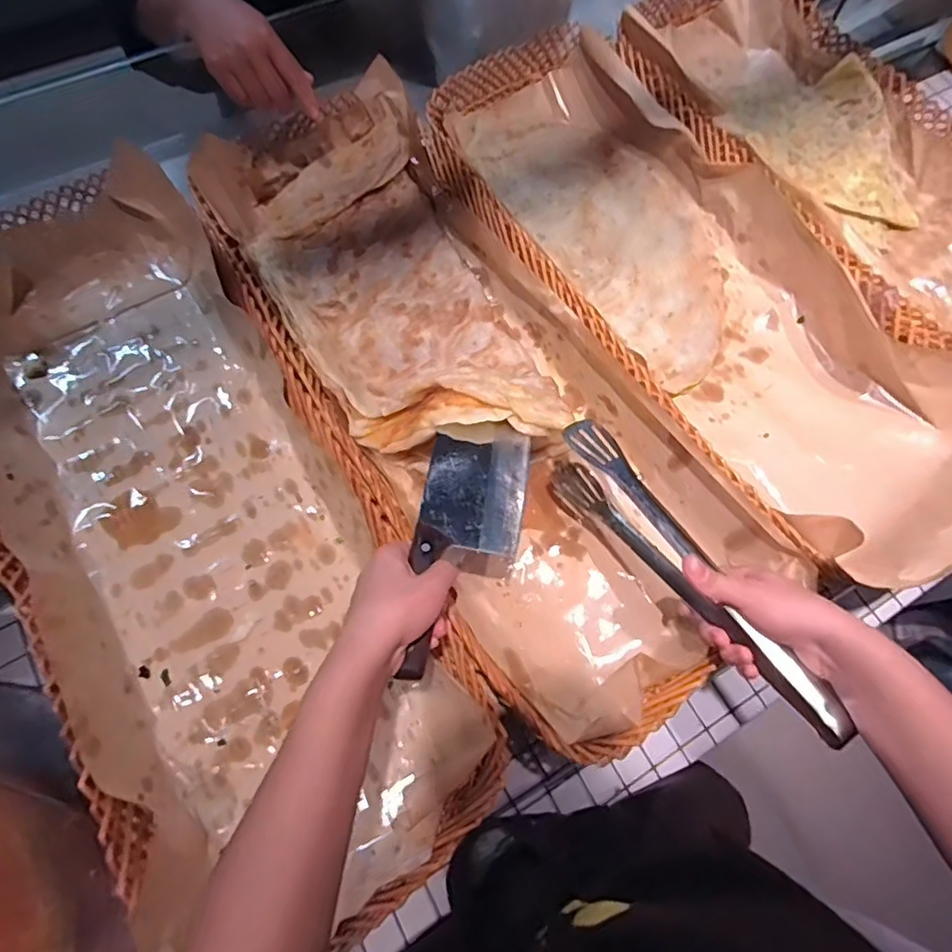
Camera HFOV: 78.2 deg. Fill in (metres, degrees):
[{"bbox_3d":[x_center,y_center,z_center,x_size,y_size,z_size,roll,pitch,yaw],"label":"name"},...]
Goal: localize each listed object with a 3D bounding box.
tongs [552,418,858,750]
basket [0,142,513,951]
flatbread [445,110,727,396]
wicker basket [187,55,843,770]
[{"bbox_3d":[0.179,0.083,0.511,0.045,0.093,0.322,-29,56,-13],"label":"tongs"},{"bbox_3d":[-0.287,0.027,0.589,0.301,0.103,0.788,-29,72,-13],"label":"basket"},{"bbox_3d":[0.193,-0.353,0.797,0.247,0.028,0.480,-33,74,-14],"label":"flatbread"},{"bbox_3d":[-0.028,-0.120,0.648,0.342,0.105,0.786,-35,74,-15],"label":"wicker basket"}]

